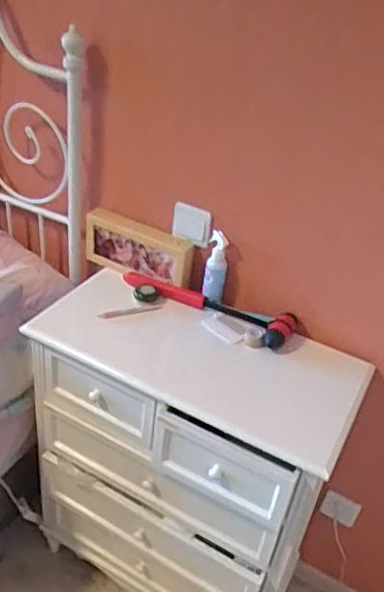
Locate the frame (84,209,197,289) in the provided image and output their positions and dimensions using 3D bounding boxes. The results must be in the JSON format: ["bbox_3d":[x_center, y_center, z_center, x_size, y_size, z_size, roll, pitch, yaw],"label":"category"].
[{"bbox_3d":[-0.123,-0.099,1.279,0.271,0.129,0.051,21,29,23],"label":"frame"}]

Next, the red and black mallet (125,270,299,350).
[{"bbox_3d":[0.034,0.012,1.209,0.384,0.050,0.076,22,38,21],"label":"red and black mallet"}]

